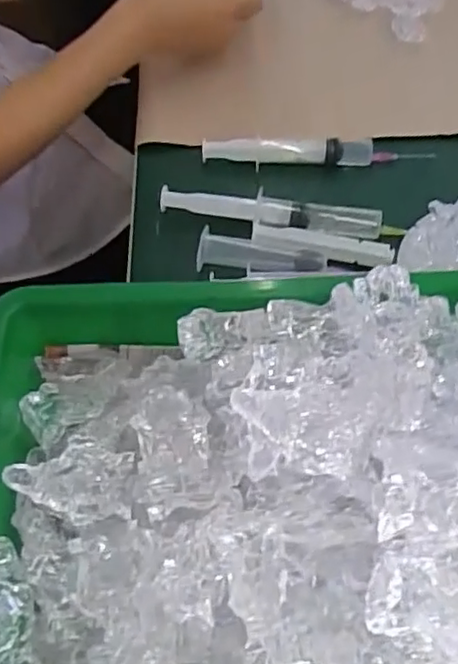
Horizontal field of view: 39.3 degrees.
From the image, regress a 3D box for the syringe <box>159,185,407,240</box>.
[{"bbox_3d":[0.038,-0.092,0.493,0.184,0.018,0.025,11,60,7],"label":"syringe"}]

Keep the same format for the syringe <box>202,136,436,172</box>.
[{"bbox_3d":[0.071,-0.147,0.528,0.184,0.026,0.016,1,59,1],"label":"syringe"}]

